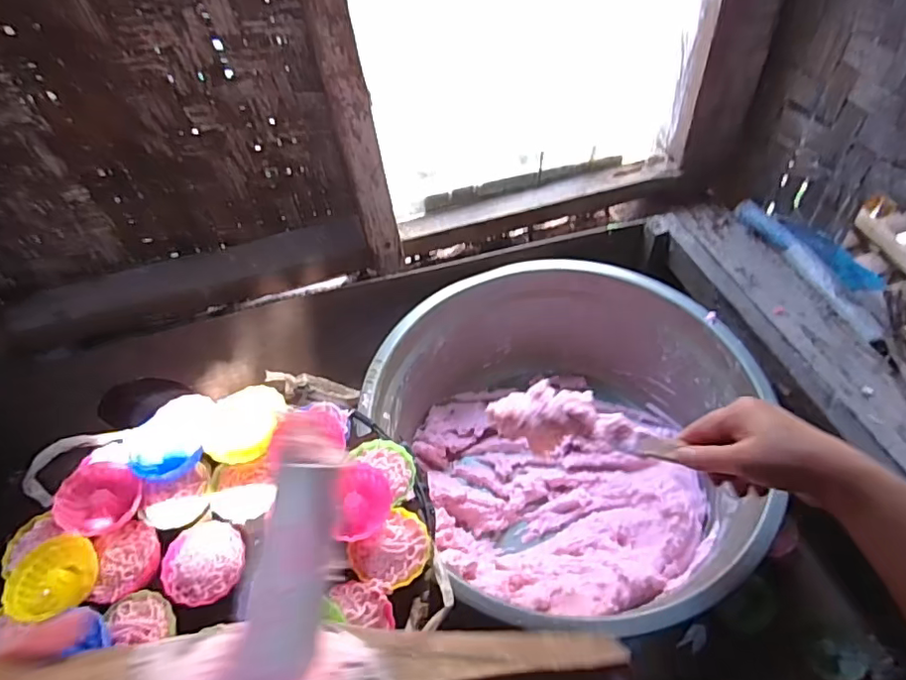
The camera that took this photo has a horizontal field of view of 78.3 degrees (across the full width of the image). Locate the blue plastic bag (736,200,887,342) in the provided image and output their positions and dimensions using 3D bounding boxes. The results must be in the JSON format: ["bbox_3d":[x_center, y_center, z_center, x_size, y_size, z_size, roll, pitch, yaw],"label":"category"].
[{"bbox_3d":[0.482,-0.113,0.750,0.044,0.044,0.270,-19,53,-10],"label":"blue plastic bag"}]

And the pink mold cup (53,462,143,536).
[{"bbox_3d":[-0.291,0.130,0.457,0.058,0.026,0.058,-3,51,3],"label":"pink mold cup"}]

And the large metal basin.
[{"bbox_3d":[0.133,0.113,0.637,0.373,0.179,0.404,-3,51,3],"label":"large metal basin"}]

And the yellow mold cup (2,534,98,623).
[{"bbox_3d":[-0.301,0.174,0.421,0.059,0.024,0.066,-25,54,-14],"label":"yellow mold cup"}]

